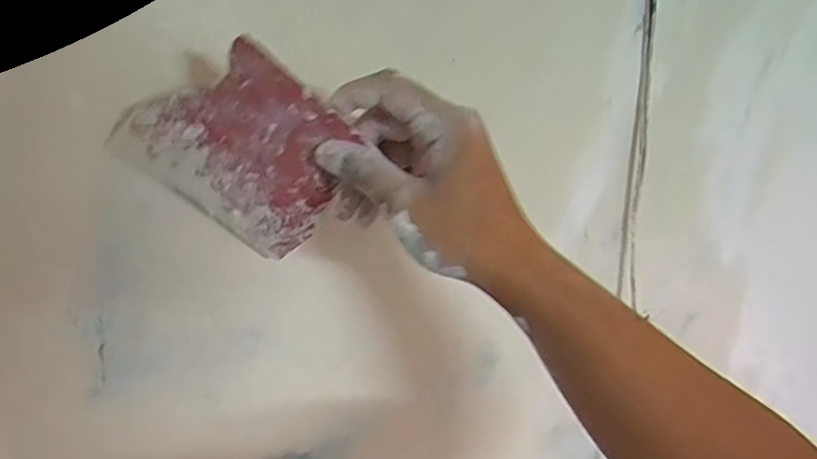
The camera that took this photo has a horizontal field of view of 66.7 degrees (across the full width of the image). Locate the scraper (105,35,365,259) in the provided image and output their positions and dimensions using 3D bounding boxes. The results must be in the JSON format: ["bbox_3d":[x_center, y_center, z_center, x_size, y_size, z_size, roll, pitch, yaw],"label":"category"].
[{"bbox_3d":[-0.087,-0.040,0.354,0.105,0.121,0.004,-31,38,22],"label":"scraper"}]

